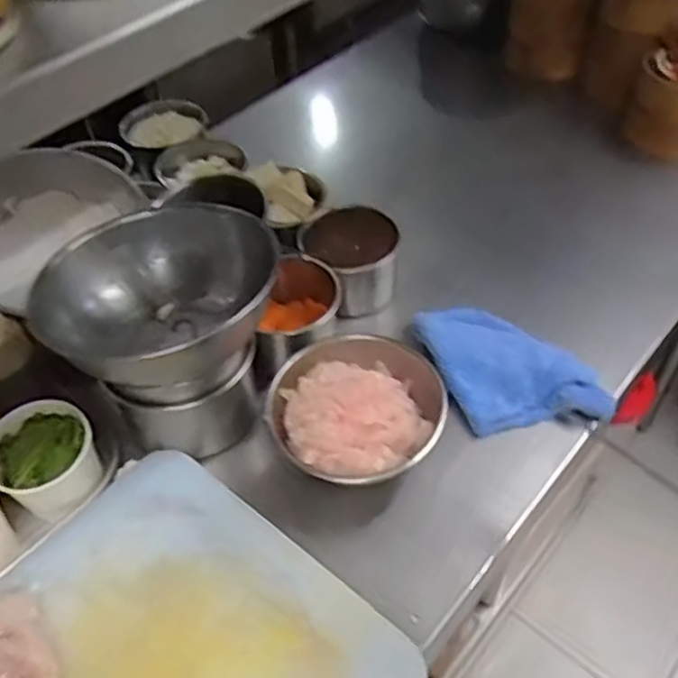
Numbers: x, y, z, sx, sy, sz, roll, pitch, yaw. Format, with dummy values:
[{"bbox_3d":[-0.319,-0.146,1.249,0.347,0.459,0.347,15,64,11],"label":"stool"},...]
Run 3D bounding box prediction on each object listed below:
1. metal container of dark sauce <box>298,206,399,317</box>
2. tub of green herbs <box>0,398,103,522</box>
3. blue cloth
[{"bbox_3d":[0.018,-0.092,0.841,0.105,0.097,0.094,-18,49,-12],"label":"metal container of dark sauce"},{"bbox_3d":[-0.280,0.118,0.674,0.094,0.068,0.098,-2,48,2],"label":"tub of green herbs"},{"bbox_3d":[0.180,0.029,0.764,0.132,0.034,0.195,-24,51,-18],"label":"blue cloth"}]

